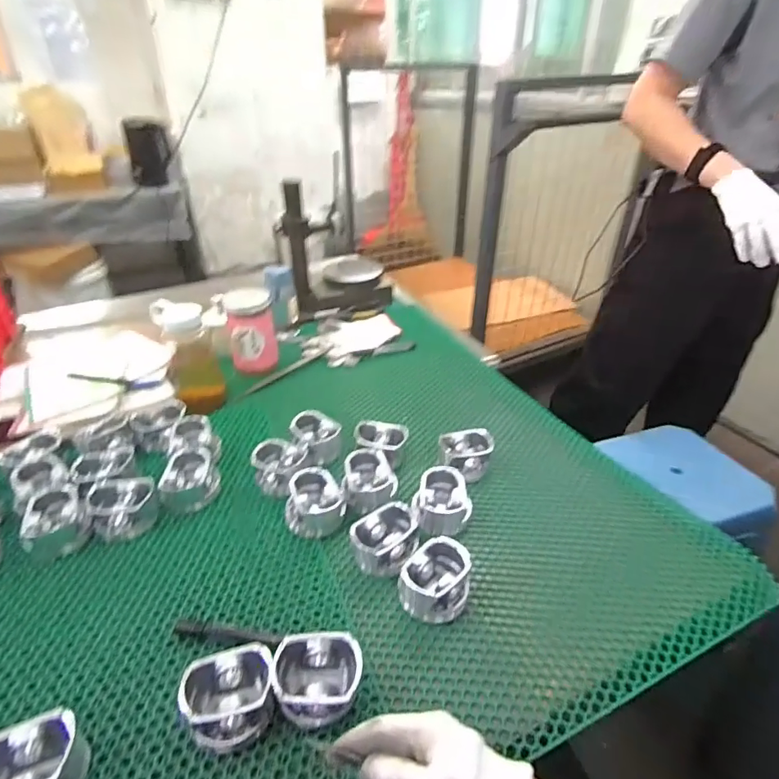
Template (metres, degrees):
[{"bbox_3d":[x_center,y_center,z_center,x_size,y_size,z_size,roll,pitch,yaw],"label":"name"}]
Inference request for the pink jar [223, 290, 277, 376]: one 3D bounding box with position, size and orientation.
[{"bbox_3d":[-0.261,-0.106,0.928,0.085,0.156,0.089,-11,34,-15],"label":"pink jar"}]

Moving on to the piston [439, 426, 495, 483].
[{"bbox_3d":[0.112,0.094,0.717,0.079,0.046,0.073,0,33,2],"label":"piston"}]

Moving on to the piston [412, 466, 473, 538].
[{"bbox_3d":[0.068,0.144,0.635,0.076,0.064,0.066,1,33,4],"label":"piston"}]

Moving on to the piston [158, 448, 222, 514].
[{"bbox_3d":[-0.270,0.119,0.664,0.066,0.051,0.075,0,33,1],"label":"piston"}]

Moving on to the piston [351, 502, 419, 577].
[{"bbox_3d":[-0.002,0.178,0.581,0.064,0.048,0.072,19,38,28],"label":"piston"}]

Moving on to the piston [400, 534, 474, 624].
[{"bbox_3d":[0.052,0.207,0.531,0.065,0.056,0.071,-1,33,0],"label":"piston"}]

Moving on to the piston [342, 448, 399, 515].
[{"bbox_3d":[-0.027,0.123,0.662,0.071,0.060,0.069,-3,33,-3],"label":"piston"}]

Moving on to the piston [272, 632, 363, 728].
[{"bbox_3d":[-0.064,0.263,0.439,0.076,0.059,0.059,-4,33,-5],"label":"piston"}]

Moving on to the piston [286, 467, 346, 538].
[{"bbox_3d":[-0.098,0.143,0.630,0.072,0.058,0.059,-11,34,-15],"label":"piston"}]

